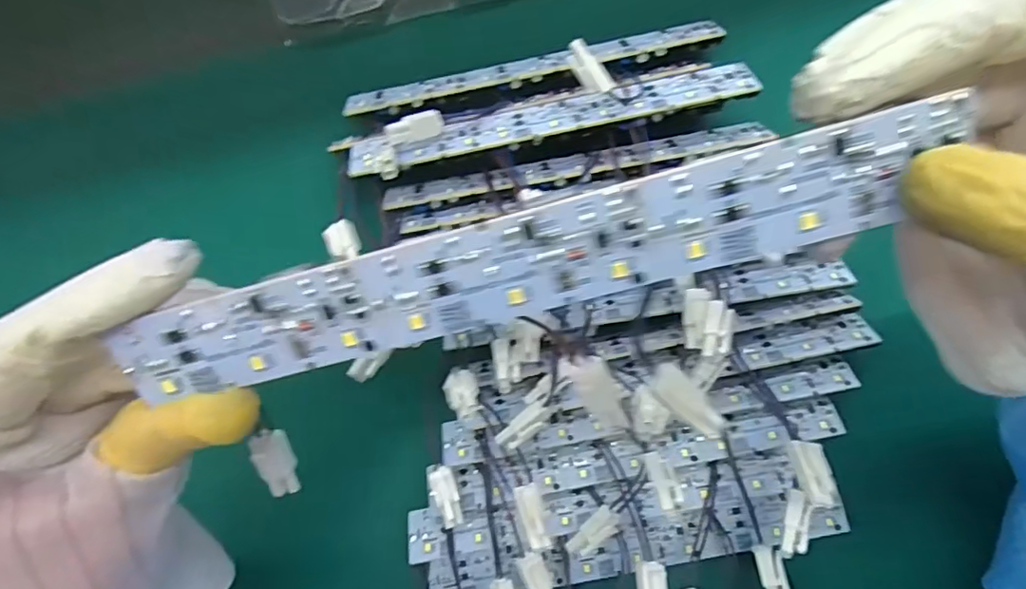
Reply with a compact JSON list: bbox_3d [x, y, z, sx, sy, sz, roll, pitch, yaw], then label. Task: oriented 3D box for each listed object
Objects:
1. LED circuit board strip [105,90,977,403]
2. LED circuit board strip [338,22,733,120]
[{"bbox_3d":[-0.002,-0.005,0.128,0.180,0.004,0.025,-15,114,8],"label":"LED circuit board strip"},{"bbox_3d":[0.009,-0.117,0.299,0.192,0.006,0.021,-12,53,2],"label":"LED circuit board strip"}]

